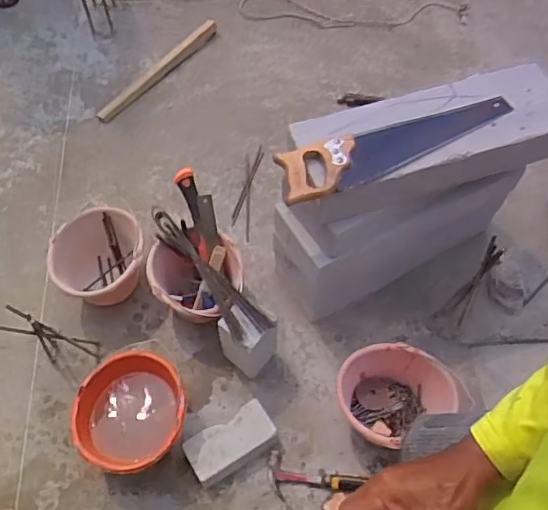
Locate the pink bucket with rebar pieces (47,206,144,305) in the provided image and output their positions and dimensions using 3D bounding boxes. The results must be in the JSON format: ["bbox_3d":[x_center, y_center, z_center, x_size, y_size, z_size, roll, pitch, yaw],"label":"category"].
[{"bbox_3d":[-0.455,0.021,1.492,0.224,0.180,0.230,0,59,0],"label":"pink bucket with rebar pieces"}]

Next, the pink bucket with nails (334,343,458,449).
[{"bbox_3d":[0.259,0.327,1.316,0.230,0.178,0.207,-25,63,-14],"label":"pink bucket with nails"}]

